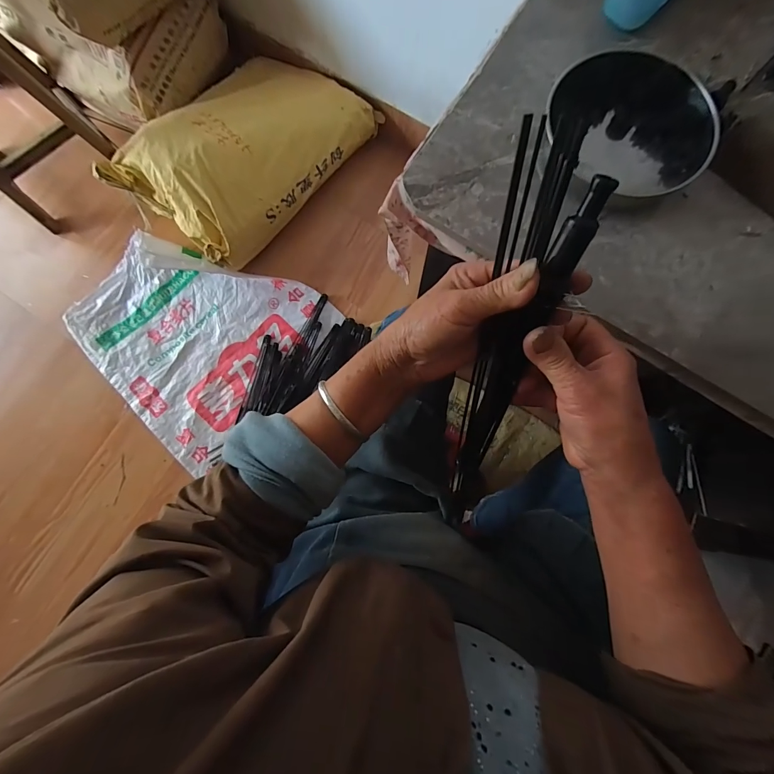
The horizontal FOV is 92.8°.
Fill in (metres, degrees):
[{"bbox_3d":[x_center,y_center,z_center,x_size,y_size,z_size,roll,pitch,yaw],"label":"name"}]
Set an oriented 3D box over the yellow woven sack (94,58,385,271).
[{"bbox_3d":[-0.396,-0.689,1.037,0.450,0.187,0.645,38,84,6],"label":"yellow woven sack"}]

